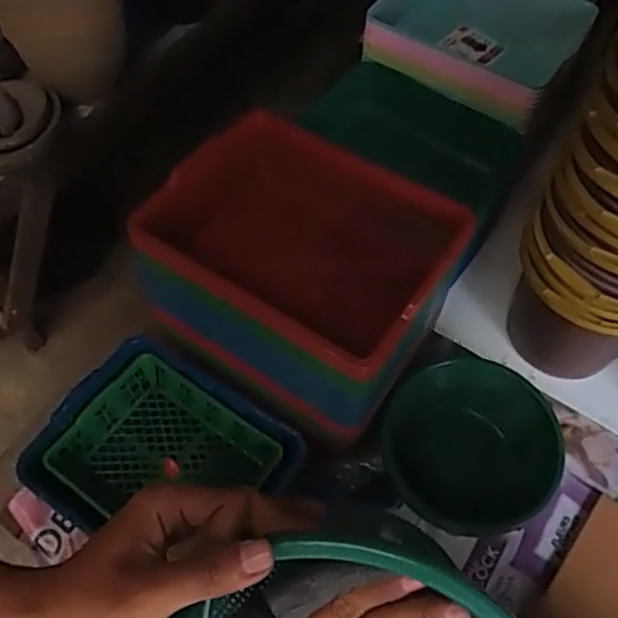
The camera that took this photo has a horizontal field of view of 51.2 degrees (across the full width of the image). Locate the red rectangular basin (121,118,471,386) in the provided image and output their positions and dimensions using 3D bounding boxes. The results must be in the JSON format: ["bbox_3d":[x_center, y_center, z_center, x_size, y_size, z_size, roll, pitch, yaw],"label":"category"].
[{"bbox_3d":[-0.016,-0.065,0.923,0.380,0.175,0.271,32,63,16],"label":"red rectangular basin"}]

